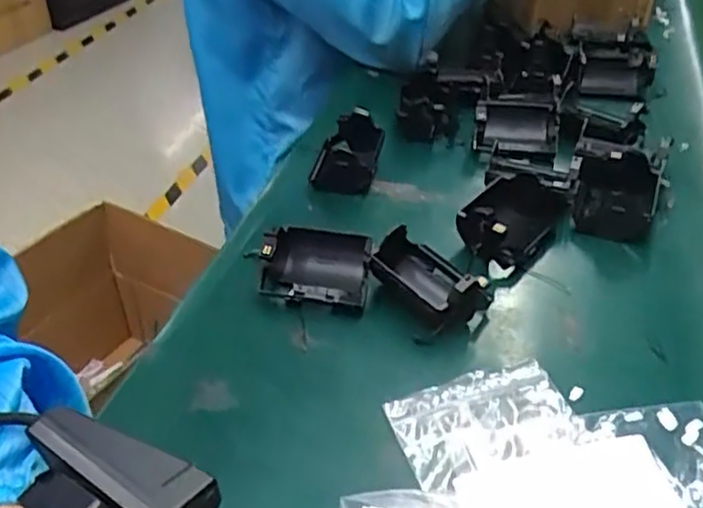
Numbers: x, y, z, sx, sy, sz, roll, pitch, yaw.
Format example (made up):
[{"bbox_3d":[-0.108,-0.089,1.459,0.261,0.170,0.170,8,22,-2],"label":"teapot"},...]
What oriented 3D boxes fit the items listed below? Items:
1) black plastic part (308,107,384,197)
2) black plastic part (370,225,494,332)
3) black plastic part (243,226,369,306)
[{"bbox_3d":[-0.003,-0.085,0.566,0.051,0.036,0.071,10,41,11],"label":"black plastic part"},{"bbox_3d":[0.050,0.014,0.439,0.058,0.035,0.080,-29,48,-30],"label":"black plastic part"},{"bbox_3d":[-0.023,0.007,0.454,0.069,0.032,0.047,9,41,11],"label":"black plastic part"}]

